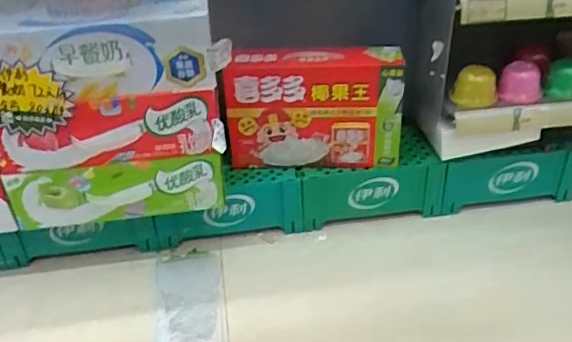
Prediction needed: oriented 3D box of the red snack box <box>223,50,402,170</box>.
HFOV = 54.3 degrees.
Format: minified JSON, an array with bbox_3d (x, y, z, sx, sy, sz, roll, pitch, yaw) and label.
[{"bbox_3d":[0.049,-0.114,1.027,0.317,0.230,0.079,-4,34,-2],"label":"red snack box"}]

